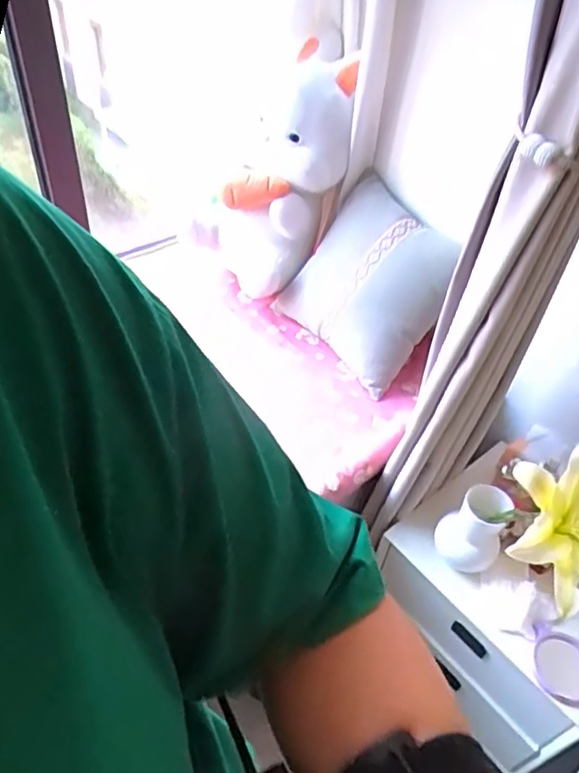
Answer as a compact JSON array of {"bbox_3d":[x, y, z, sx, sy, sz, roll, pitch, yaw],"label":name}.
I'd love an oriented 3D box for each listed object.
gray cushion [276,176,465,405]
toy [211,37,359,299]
[{"bbox_3d":[0.166,-0.216,1.247,0.100,0.344,0.340,5,32,-44],"label":"gray cushion"},{"bbox_3d":[-0.016,-0.474,1.296,0.231,0.548,0.162,23,6,15],"label":"toy"}]

